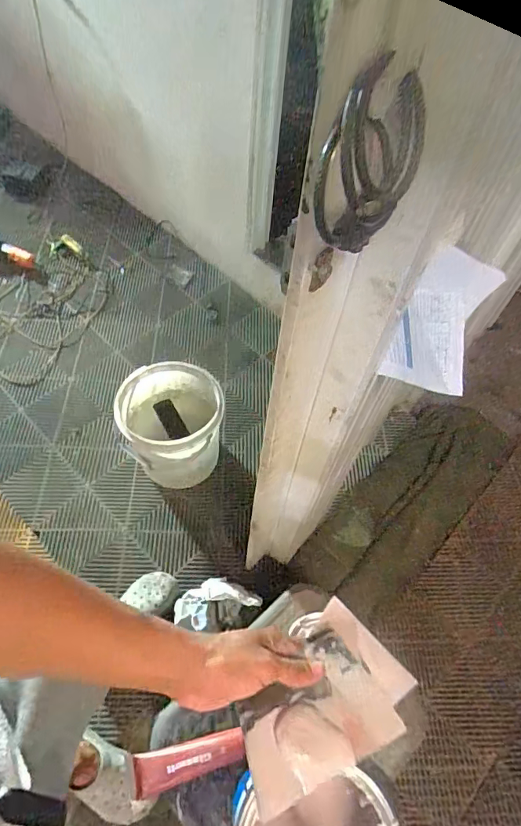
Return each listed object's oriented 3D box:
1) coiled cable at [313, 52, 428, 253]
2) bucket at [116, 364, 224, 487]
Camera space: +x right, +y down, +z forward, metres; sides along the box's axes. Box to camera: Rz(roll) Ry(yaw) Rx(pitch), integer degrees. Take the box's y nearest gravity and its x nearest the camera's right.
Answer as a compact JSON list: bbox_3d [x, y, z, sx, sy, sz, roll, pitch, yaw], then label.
[{"bbox_3d":[0.082,-0.185,0.332,0.035,0.129,0.098,37,62,17],"label":"coiled cable"},{"bbox_3d":[-0.268,0.055,1.418,0.289,0.330,0.302,1,58,-2],"label":"bucket"}]

